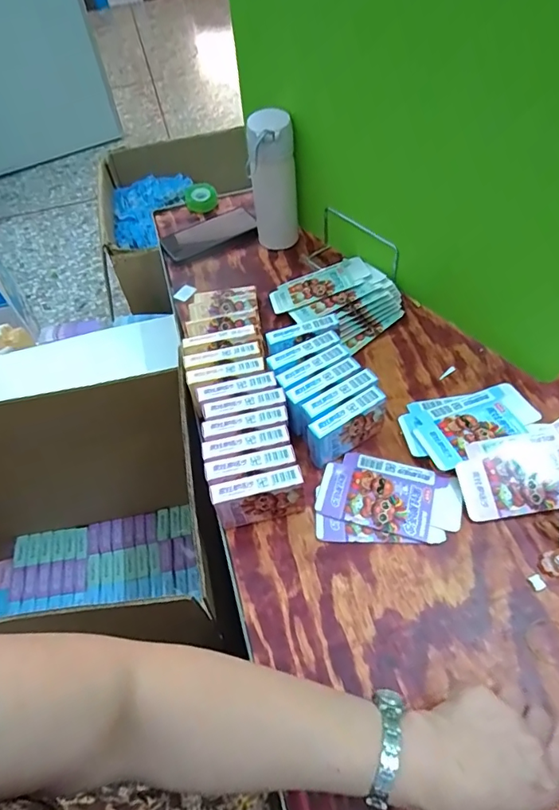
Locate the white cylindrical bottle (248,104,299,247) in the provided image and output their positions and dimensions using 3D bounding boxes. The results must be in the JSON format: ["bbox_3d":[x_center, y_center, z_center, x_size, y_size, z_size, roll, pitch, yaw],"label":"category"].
[{"bbox_3d":[-0.007,-0.325,0.728,0.070,0.190,0.071,-2,53,3],"label":"white cylindrical bottle"}]

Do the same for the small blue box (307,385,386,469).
[{"bbox_3d":[0.079,0.025,0.543,0.103,0.063,0.027,-28,58,-16],"label":"small blue box"}]

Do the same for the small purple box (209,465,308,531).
[{"bbox_3d":[-0.018,0.097,0.500,0.094,0.063,0.027,-12,55,-6],"label":"small purple box"}]

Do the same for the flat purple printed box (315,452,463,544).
[{"bbox_3d":[0.117,0.101,0.526,0.152,0.006,0.100,0,55,3],"label":"flat purple printed box"}]

